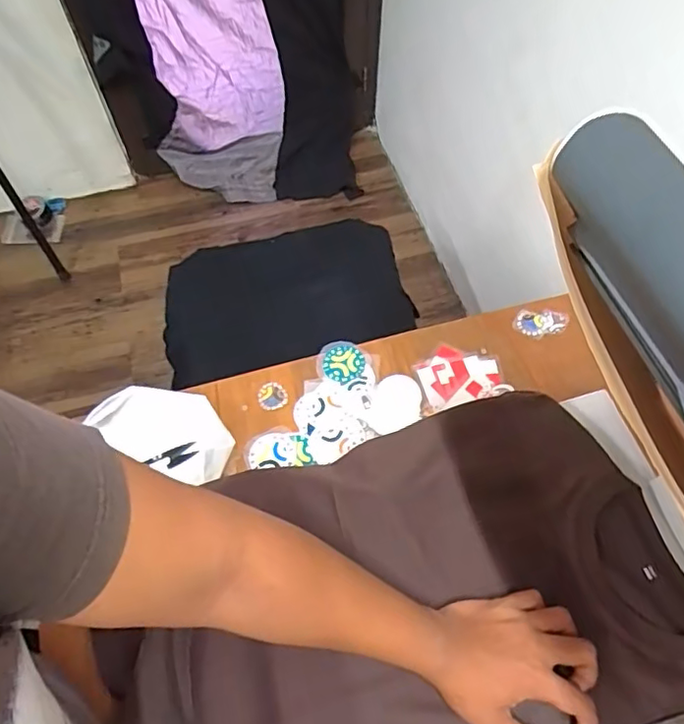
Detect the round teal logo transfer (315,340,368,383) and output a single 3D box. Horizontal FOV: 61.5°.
[{"bbox_3d":[0.000,-0.001,0.801,0.067,0.007,0.061,0,61,0],"label":"round teal logo transfer"}]

